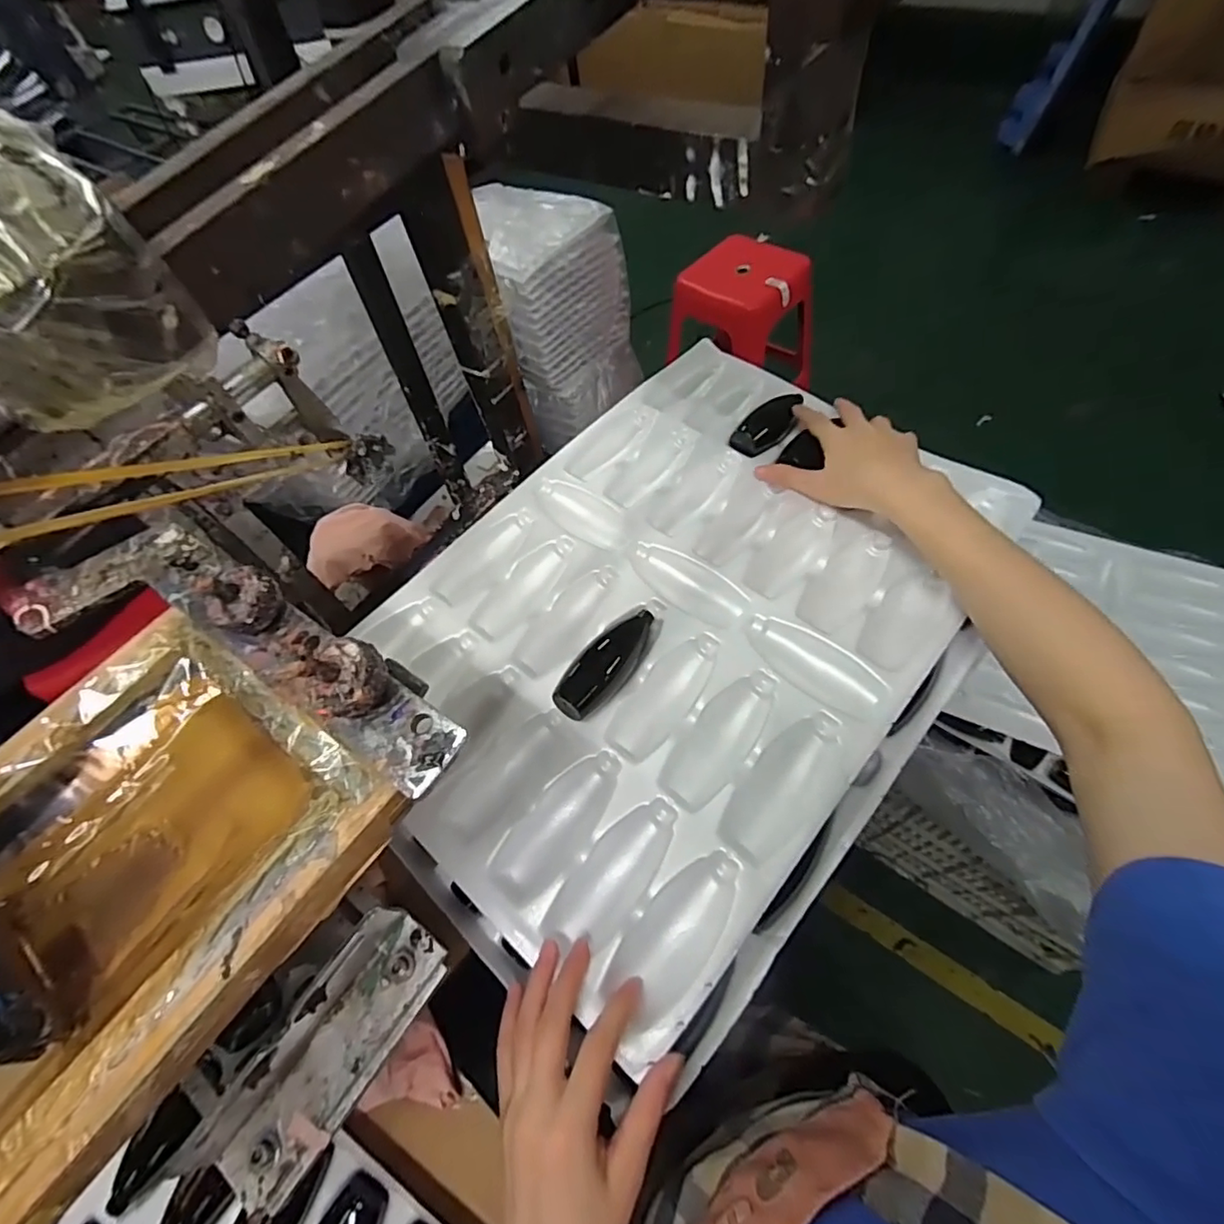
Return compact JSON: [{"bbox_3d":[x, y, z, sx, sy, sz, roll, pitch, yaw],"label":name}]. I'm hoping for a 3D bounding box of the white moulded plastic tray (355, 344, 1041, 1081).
[{"bbox_3d":[0.054,-0.016,0.470,0.363,0.043,0.513,37,71,19],"label":"white moulded plastic tray"}]

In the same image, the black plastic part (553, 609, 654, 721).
[{"bbox_3d":[-0.004,0.033,0.426,0.033,0.023,0.102,34,69,24],"label":"black plastic part"}]

